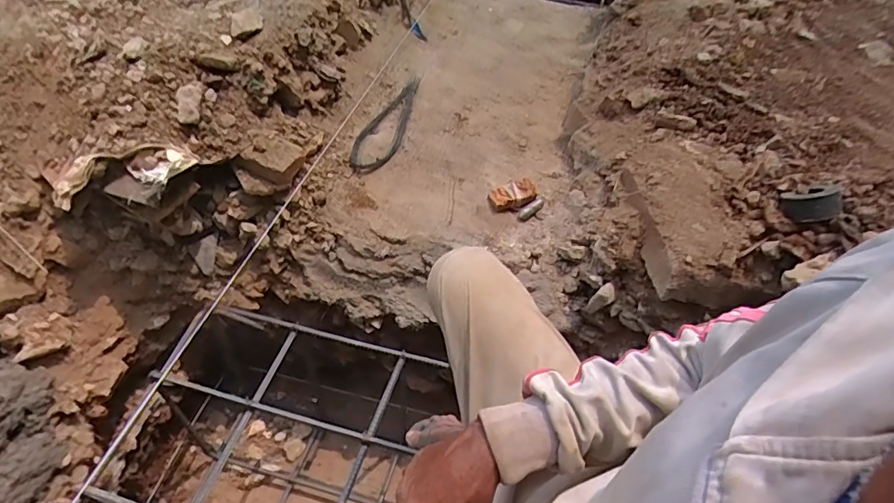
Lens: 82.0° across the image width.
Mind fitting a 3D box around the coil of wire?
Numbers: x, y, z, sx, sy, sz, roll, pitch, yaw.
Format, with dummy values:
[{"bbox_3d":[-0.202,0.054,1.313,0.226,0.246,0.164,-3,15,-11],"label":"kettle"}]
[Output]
[{"bbox_3d":[-0.154,-0.342,1.358,0.100,0.020,0.432,13,49,5],"label":"coil of wire"}]

